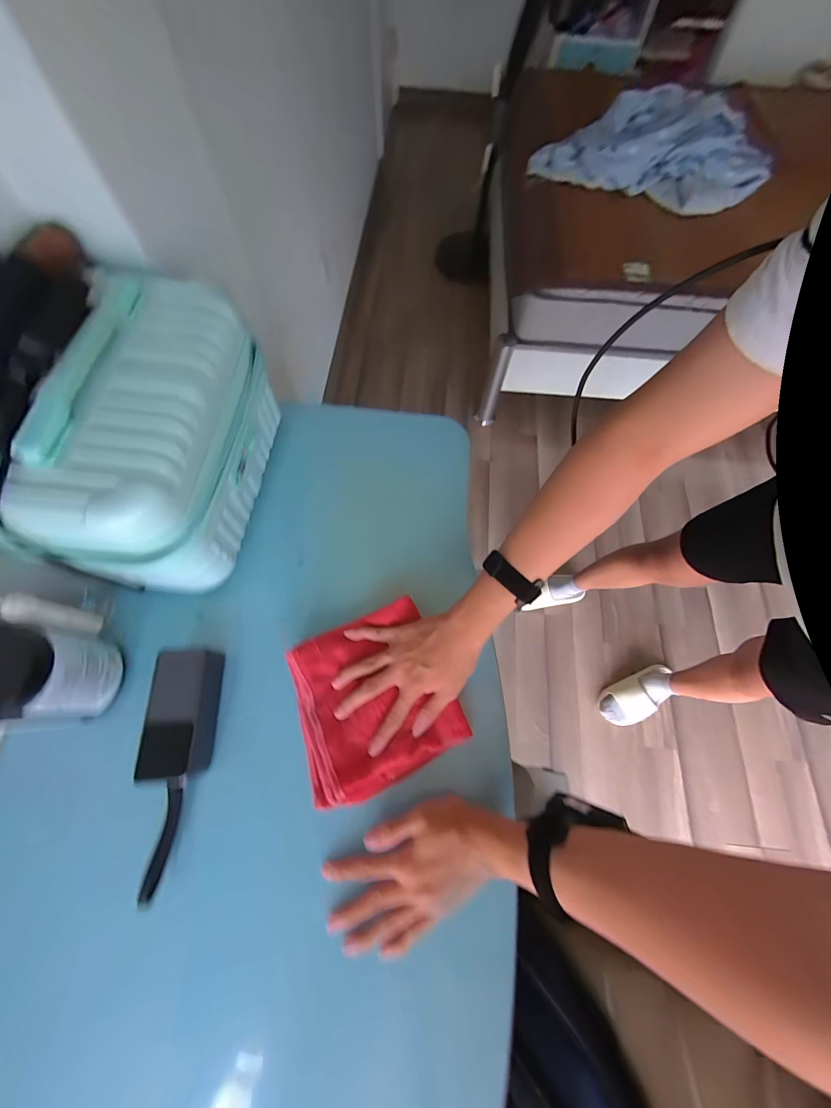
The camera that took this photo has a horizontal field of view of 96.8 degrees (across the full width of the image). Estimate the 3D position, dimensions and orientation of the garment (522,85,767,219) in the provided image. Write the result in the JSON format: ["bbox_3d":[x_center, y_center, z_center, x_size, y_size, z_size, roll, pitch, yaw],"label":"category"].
[{"bbox_3d":[0.830,-1.296,1.165,0.764,0.144,0.504,-32,73,-13],"label":"garment"}]

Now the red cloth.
[{"bbox_3d":[-0.051,0.160,0.414,0.173,0.028,0.173,-24,71,-10],"label":"red cloth"}]

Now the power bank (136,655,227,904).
[{"bbox_3d":[-0.247,0.207,0.385,0.060,0.043,0.212,-3,69,-3],"label":"power bank"}]

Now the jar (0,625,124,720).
[{"bbox_3d":[-0.383,0.124,0.373,0.088,0.108,0.092,4,69,0],"label":"jar"}]

